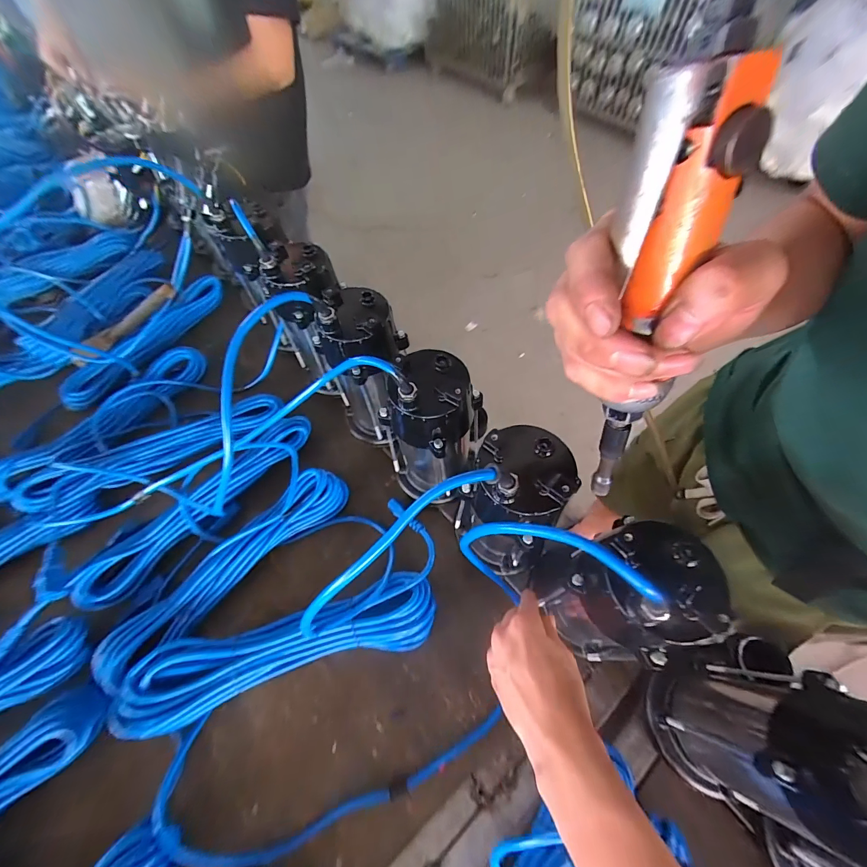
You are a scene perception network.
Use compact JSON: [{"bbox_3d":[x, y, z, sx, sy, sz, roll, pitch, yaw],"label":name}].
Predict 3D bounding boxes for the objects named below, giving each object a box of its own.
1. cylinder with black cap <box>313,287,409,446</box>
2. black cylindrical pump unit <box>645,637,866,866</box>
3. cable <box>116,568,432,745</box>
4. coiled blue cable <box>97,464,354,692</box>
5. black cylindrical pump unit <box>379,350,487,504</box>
[{"bbox_3d":[-0.086,-0.078,0.501,0.095,0.247,0.098,35,68,20],"label":"cylinder with black cap"},{"bbox_3d":[0.271,0.245,0.292,0.091,0.223,0.107,-19,62,-8],"label":"black cylindrical pump unit"},{"bbox_3d":[-0.170,0.253,0.437,0.353,0.057,0.089,-15,61,-6],"label":"cable"},{"bbox_3d":[-0.257,0.172,0.485,0.338,0.043,0.063,-41,67,-18],"label":"coiled blue cable"},{"bbox_3d":[-0.001,0.003,0.451,0.086,0.256,0.086,-1,61,2],"label":"black cylindrical pump unit"}]

